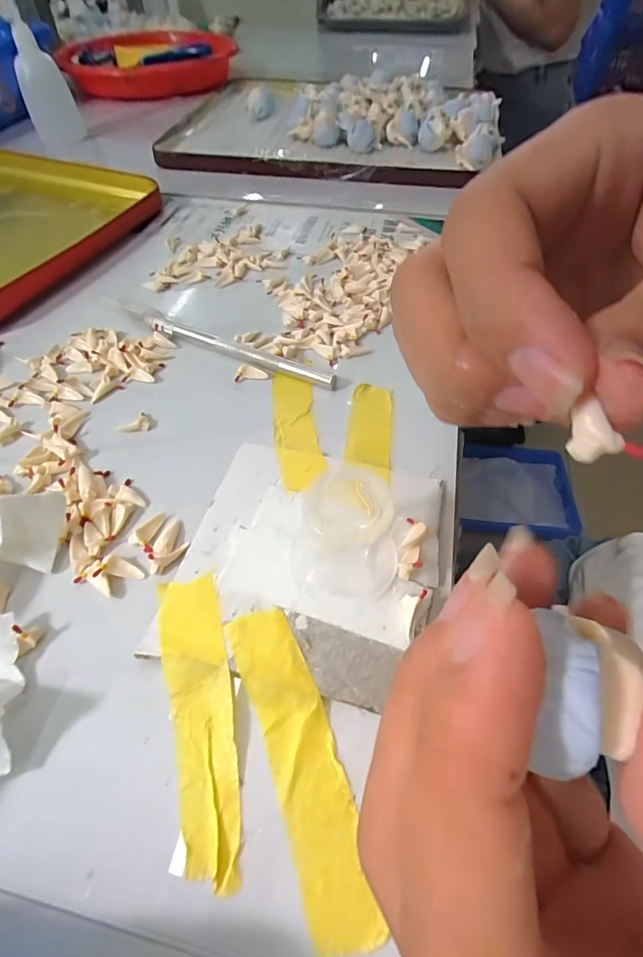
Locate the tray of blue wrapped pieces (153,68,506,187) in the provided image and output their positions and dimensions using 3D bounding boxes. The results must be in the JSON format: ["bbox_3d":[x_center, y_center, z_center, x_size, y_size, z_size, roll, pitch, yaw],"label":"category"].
[{"bbox_3d":[0.008,-0.356,0.427,0.320,0.035,0.243,12,54,9],"label":"tray of blue wrapped pieces"}]

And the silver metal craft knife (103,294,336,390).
[{"bbox_3d":[-0.055,-0.073,0.233,0.138,0.009,0.011,20,56,14],"label":"silver metal craft knife"}]

